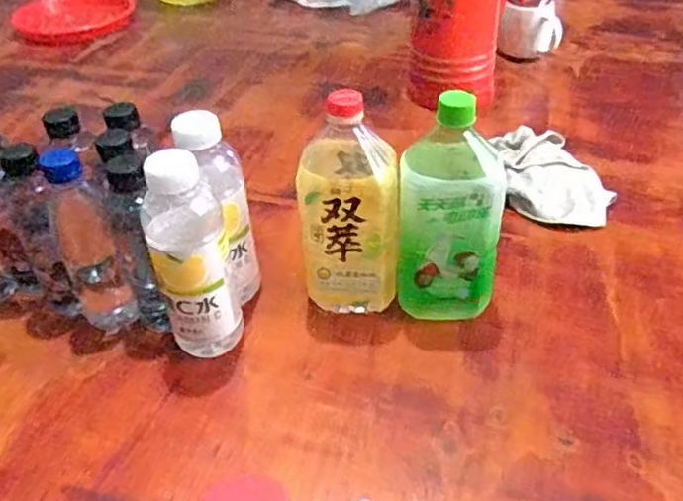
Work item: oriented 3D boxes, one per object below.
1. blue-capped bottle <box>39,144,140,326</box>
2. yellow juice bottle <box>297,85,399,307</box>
[{"bbox_3d":[-0.238,-0.004,0.584,0.049,0.177,0.048,-24,44,-21],"label":"blue-capped bottle"},{"bbox_3d":[0.007,-0.043,0.581,0.083,0.216,0.090,-3,40,2],"label":"yellow juice bottle"}]

